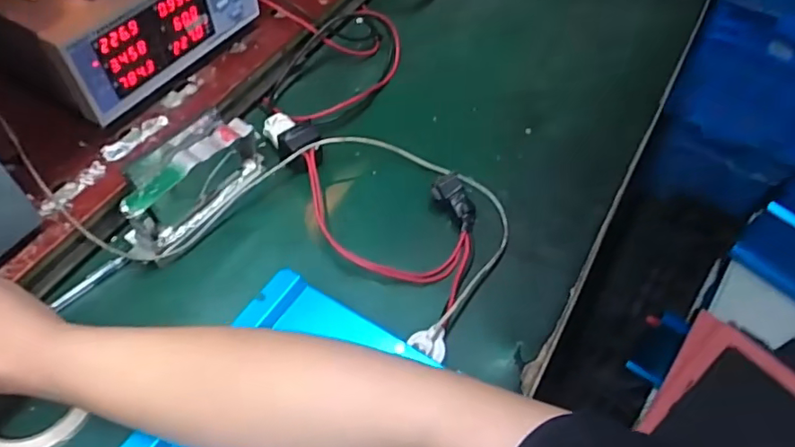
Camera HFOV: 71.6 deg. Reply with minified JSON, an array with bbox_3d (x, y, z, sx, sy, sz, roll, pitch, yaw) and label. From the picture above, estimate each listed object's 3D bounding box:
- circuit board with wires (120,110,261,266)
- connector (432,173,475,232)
[{"bbox_3d":[-0.188,-0.036,0.498,0.051,0.079,0.154,29,58,15],"label":"circuit board with wires"},{"bbox_3d":[0.056,-0.020,0.517,0.025,0.012,0.057,-27,83,-21],"label":"connector"}]

